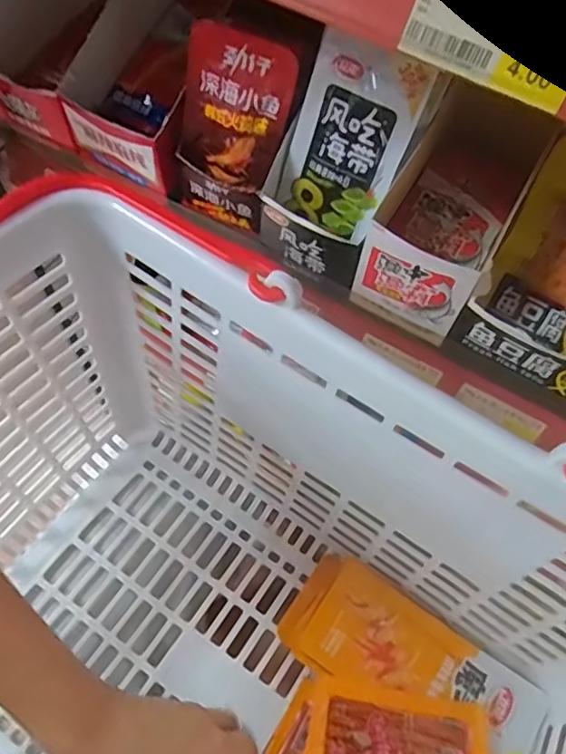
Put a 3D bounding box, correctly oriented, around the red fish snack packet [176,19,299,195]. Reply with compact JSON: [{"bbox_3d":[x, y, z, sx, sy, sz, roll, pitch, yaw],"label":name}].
[{"bbox_3d":[-0.033,-0.168,0.384,0.064,0.093,0.009,24,43,3],"label":"red fish snack packet"}]

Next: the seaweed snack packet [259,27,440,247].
[{"bbox_3d":[0.034,-0.139,0.360,0.071,0.111,0.023,33,39,8],"label":"seaweed snack packet"}]

